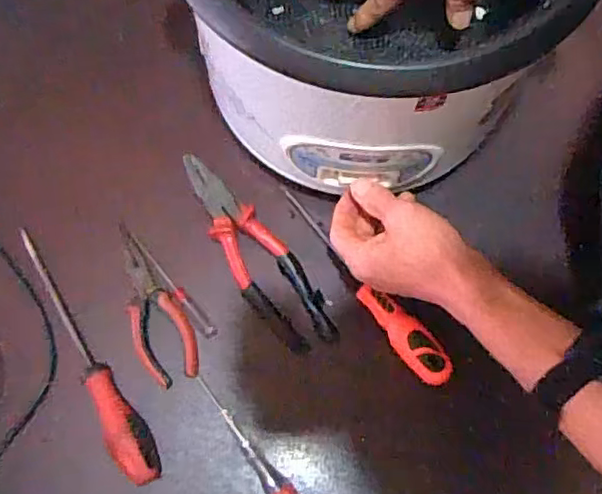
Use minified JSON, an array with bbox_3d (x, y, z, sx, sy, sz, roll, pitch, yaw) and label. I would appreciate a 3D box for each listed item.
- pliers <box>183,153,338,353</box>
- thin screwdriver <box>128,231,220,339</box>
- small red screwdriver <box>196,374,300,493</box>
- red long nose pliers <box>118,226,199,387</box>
[{"bbox_3d":[-0.047,0.003,0.577,0.054,0.030,0.212,-36,76,-10],"label":"pliers"},{"bbox_3d":[-0.120,0.033,0.575,0.012,0.018,0.130,-39,77,-11],"label":"thin screwdriver"},{"bbox_3d":[-0.041,0.170,0.536,0.023,0.029,0.145,-32,76,-10],"label":"small red screwdriver"},{"bbox_3d":[-0.139,0.052,0.574,0.052,0.028,0.155,-25,75,-8],"label":"red long nose pliers"}]

